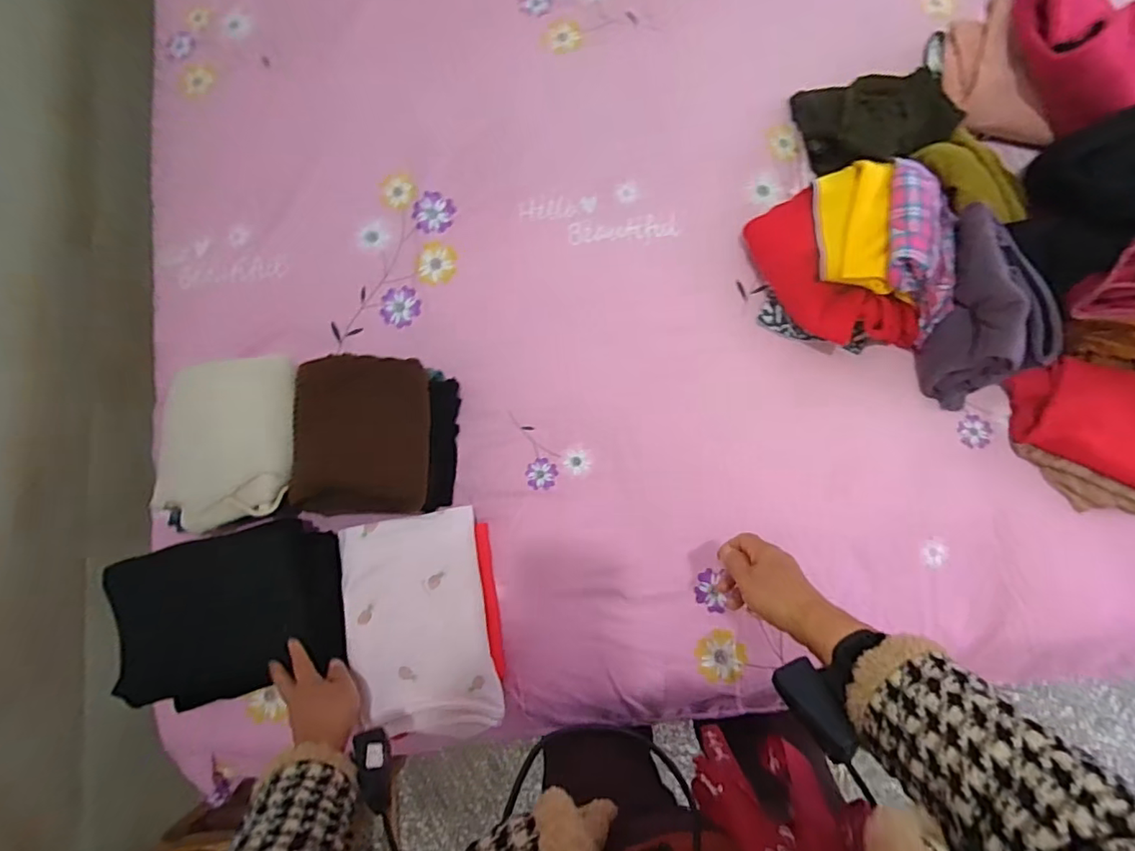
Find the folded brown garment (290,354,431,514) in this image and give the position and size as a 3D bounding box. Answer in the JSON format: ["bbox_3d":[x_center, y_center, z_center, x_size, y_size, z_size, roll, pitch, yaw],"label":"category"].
[{"bbox_3d":[-0.274,0.008,0.718,0.162,0.048,0.209,-2,80,3],"label":"folded brown garment"}]

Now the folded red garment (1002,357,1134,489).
[{"bbox_3d":[0.730,-0.005,0.739,0.246,0.052,0.153,29,83,5],"label":"folded red garment"}]

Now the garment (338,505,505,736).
[{"bbox_3d":[-0.187,0.251,0.680,0.168,0.045,0.265,-12,82,0],"label":"garment"}]

